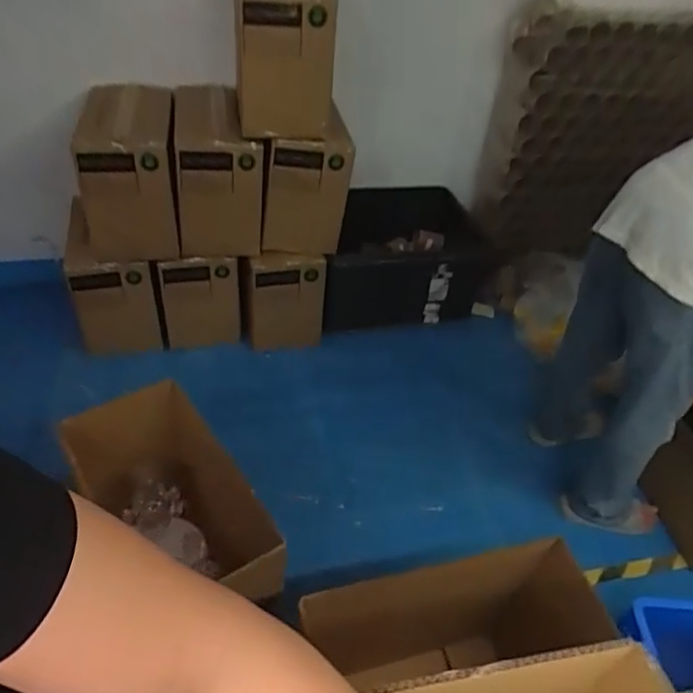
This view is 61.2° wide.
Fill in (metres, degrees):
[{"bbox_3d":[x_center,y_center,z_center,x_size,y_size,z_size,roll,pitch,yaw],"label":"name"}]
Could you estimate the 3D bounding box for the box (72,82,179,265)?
[{"bbox_3d":[-0.652,-0.509,1.763,0.274,0.406,0.337,-3,42,-10],"label":"box"}]

